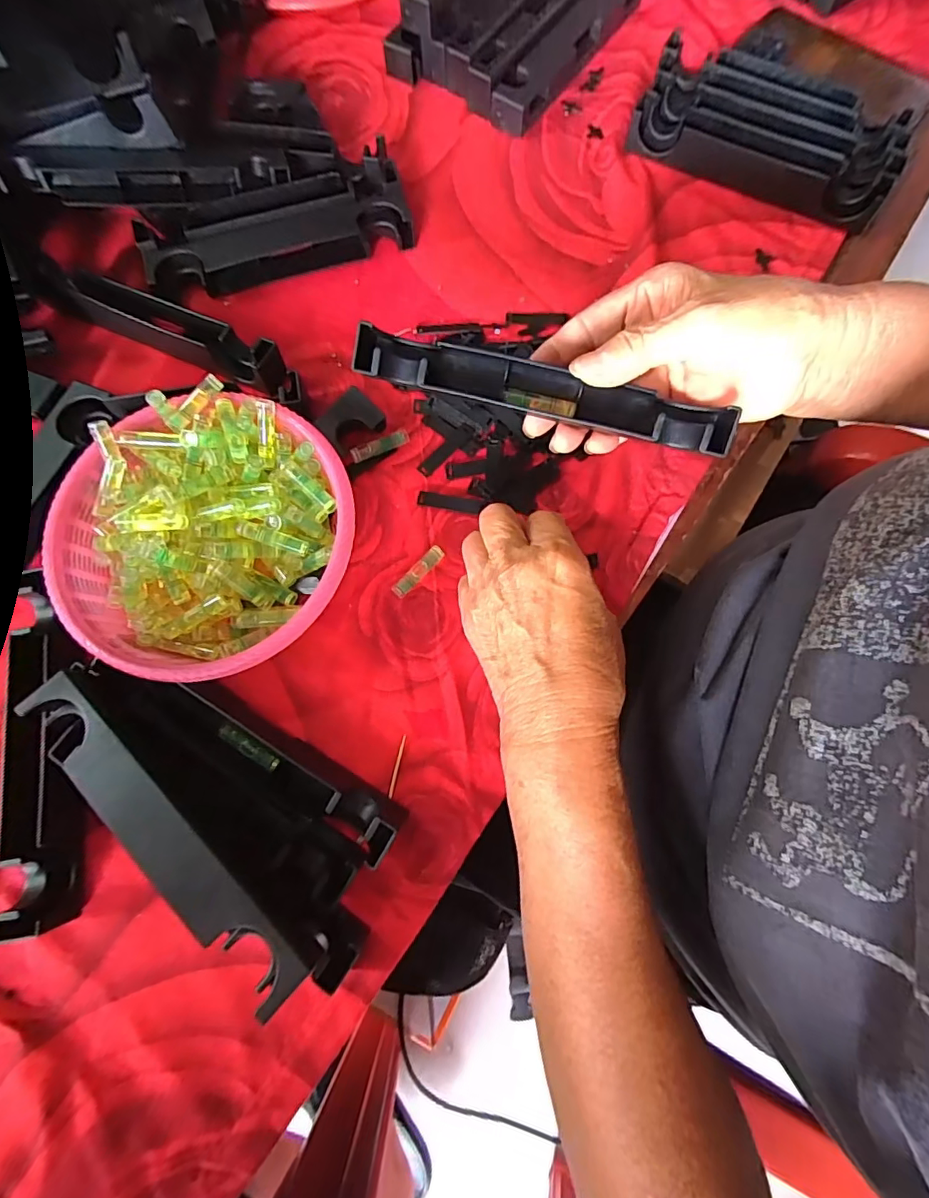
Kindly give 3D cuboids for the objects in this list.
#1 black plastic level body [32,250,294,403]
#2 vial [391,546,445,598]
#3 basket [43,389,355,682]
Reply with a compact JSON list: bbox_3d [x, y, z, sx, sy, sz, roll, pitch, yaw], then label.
[{"bbox_3d":[-0.204,-0.190,0.367,0.199,0.036,0.029,24,77,6],"label":"black plastic level body"},{"bbox_3d":[-0.029,-0.018,0.332,0.009,0.007,0.042,42,80,10],"label":"vial"},{"bbox_3d":[-0.155,-0.036,0.313,0.169,0.053,0.164,2,76,1],"label":"basket"}]

